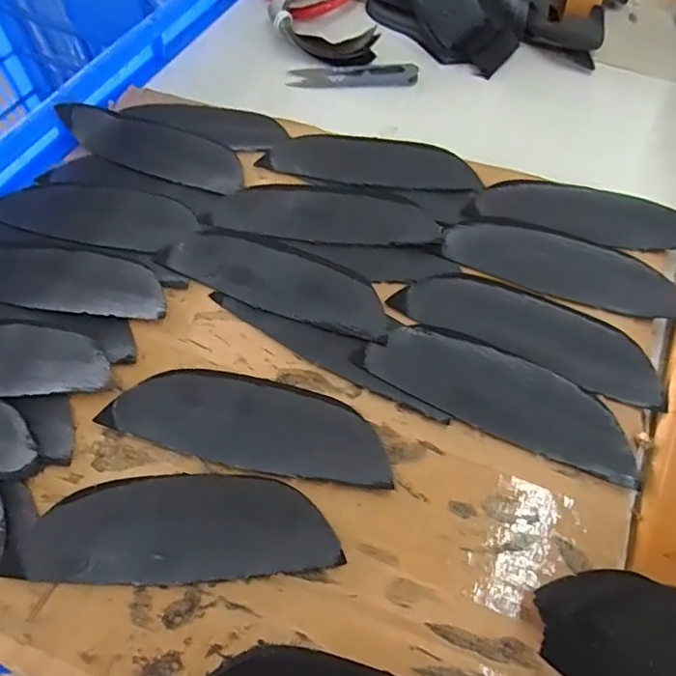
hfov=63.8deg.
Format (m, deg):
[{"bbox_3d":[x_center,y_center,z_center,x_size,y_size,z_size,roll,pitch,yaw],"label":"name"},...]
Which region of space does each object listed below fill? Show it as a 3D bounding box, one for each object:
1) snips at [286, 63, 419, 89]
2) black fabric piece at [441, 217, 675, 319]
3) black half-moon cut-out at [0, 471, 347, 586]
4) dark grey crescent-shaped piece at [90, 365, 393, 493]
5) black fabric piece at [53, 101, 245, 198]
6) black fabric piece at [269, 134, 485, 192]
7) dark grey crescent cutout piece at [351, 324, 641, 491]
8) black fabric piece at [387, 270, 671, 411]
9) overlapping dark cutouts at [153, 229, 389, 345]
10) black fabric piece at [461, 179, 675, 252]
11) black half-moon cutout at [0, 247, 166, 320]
[{"bbox_3d":[0.012,-0.208,0.430,0.100,0.008,0.025,3,60,4],"label":"snips"},{"bbox_3d":[0.132,-0.046,0.320,0.134,0.007,0.046,19,62,13],"label":"black fabric piece"},{"bbox_3d":[-0.073,0.086,0.249,0.139,0.008,0.048,-2,60,1],"label":"black half-moon cut-out"},{"bbox_3d":[-0.044,0.042,0.277,0.141,0.004,0.048,11,60,6],"label":"dark grey crescent-shaped piece"},{"bbox_3d":[-0.125,-0.133,0.371,0.131,0.015,0.044,20,65,9],"label":"black fabric piece"},{"bbox_3d":[0.024,-0.122,0.374,0.139,0.008,0.056,7,60,6],"label":"black fabric piece"},{"bbox_3d":[0.081,0.026,0.281,0.141,0.006,0.048,22,63,14],"label":"dark grey crescent cutout piece"},{"bbox_3d":[0.105,-0.007,0.303,0.143,0.004,0.046,22,63,14],"label":"black fabric piece"},{"bbox_3d":[-0.034,-0.037,0.322,0.140,0.004,0.049,19,62,13],"label":"overlapping dark cutouts"},{"bbox_3d":[0.156,-0.082,0.343,0.140,0.010,0.053,12,54,8],"label":"black fabric piece"},{"bbox_3d":[-0.168,-0.036,0.320,0.138,0.007,0.045,5,60,5],"label":"black half-moon cutout"}]

